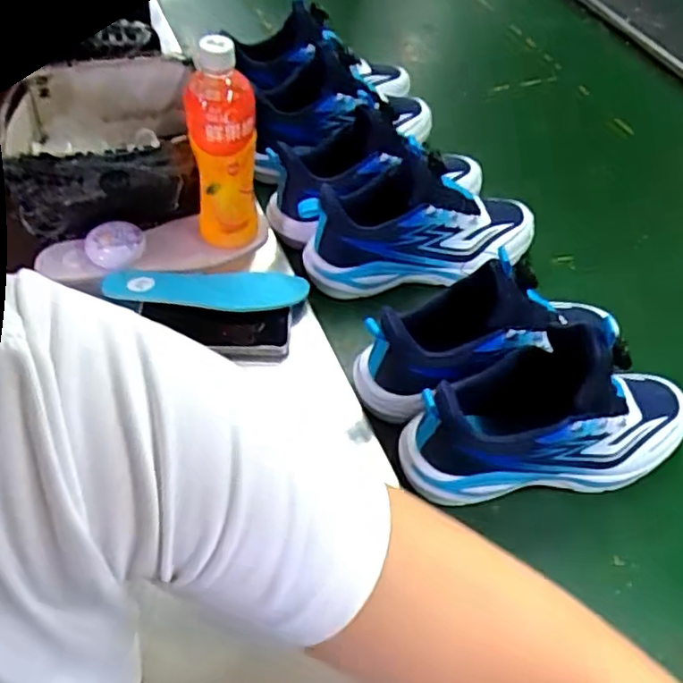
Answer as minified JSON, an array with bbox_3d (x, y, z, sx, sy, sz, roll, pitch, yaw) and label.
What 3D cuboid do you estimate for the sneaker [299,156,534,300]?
[{"bbox_3d":[0.093,-0.133,0.712,0.276,0.117,0.083,-11,54,-14],"label":"sneaker"}]

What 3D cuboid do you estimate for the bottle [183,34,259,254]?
[{"bbox_3d":[-0.119,-0.192,0.629,0.064,0.213,0.067,-7,53,-11],"label":"bottle"}]

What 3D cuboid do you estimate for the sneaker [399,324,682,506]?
[{"bbox_3d":[0.197,0.056,0.539,0.265,0.147,0.089,-5,53,-9],"label":"sneaker"}]

